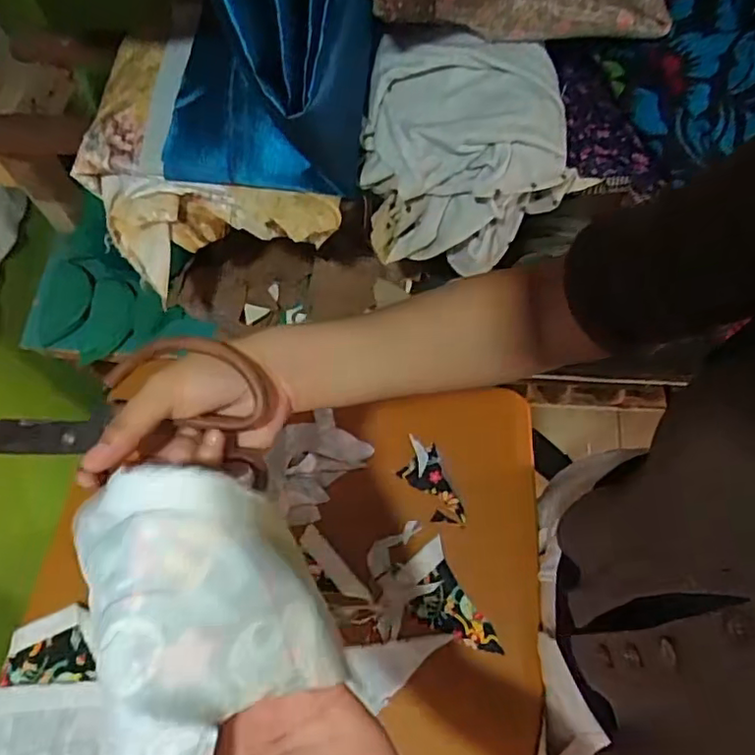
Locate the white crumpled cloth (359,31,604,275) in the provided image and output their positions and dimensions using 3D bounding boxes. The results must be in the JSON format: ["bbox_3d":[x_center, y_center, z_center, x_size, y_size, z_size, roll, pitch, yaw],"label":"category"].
[{"bbox_3d":[0.084,-0.210,0.574,0.191,0.164,0.132,-1,65,1],"label":"white crumpled cloth"}]

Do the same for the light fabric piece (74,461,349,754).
[{"bbox_3d":[-0.075,0.101,0.272,0.086,0.068,0.110,-21,66,-8],"label":"light fabric piece"}]

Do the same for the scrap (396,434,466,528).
[{"bbox_3d":[0.052,0.109,0.615,0.043,0.006,0.101,-20,66,-8],"label":"scrap"}]

